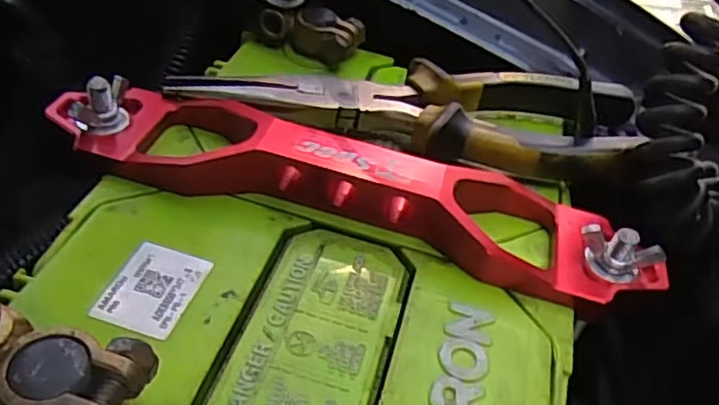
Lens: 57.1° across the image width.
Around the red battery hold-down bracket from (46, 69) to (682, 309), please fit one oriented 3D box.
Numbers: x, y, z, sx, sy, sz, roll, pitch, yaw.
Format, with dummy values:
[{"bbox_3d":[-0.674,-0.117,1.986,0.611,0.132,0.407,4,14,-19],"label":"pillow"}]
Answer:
[{"bbox_3d":[-0.002,-0.010,0.233,0.212,0.023,0.048,13,40,10],"label":"red battery hold-down bracket"}]

